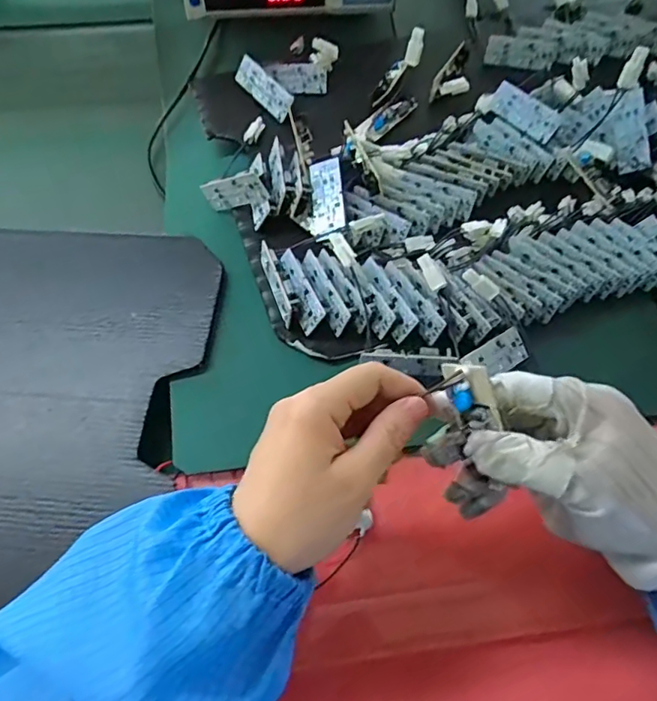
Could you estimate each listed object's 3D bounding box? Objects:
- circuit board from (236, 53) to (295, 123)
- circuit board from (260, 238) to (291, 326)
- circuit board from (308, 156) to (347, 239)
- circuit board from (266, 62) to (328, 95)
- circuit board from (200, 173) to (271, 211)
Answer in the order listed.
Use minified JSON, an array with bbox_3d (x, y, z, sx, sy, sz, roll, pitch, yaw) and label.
[{"bbox_3d":[-0.058,-0.238,0.505,0.066,0.025,0.004,45,27,10],"label":"circuit board"},{"bbox_3d":[-0.037,-0.050,0.405,0.010,0.027,0.061,-15,63,-10],"label":"circuit board"},{"bbox_3d":[-0.001,-0.118,0.428,0.026,0.006,0.066,-11,73,20],"label":"circuit board"},{"bbox_3d":[-0.029,-0.253,0.519,0.053,0.007,0.026,-7,102,-6],"label":"circuit board"},{"bbox_3d":[-0.075,-0.127,0.444,0.063,0.024,0.010,2,57,36],"label":"circuit board"}]

